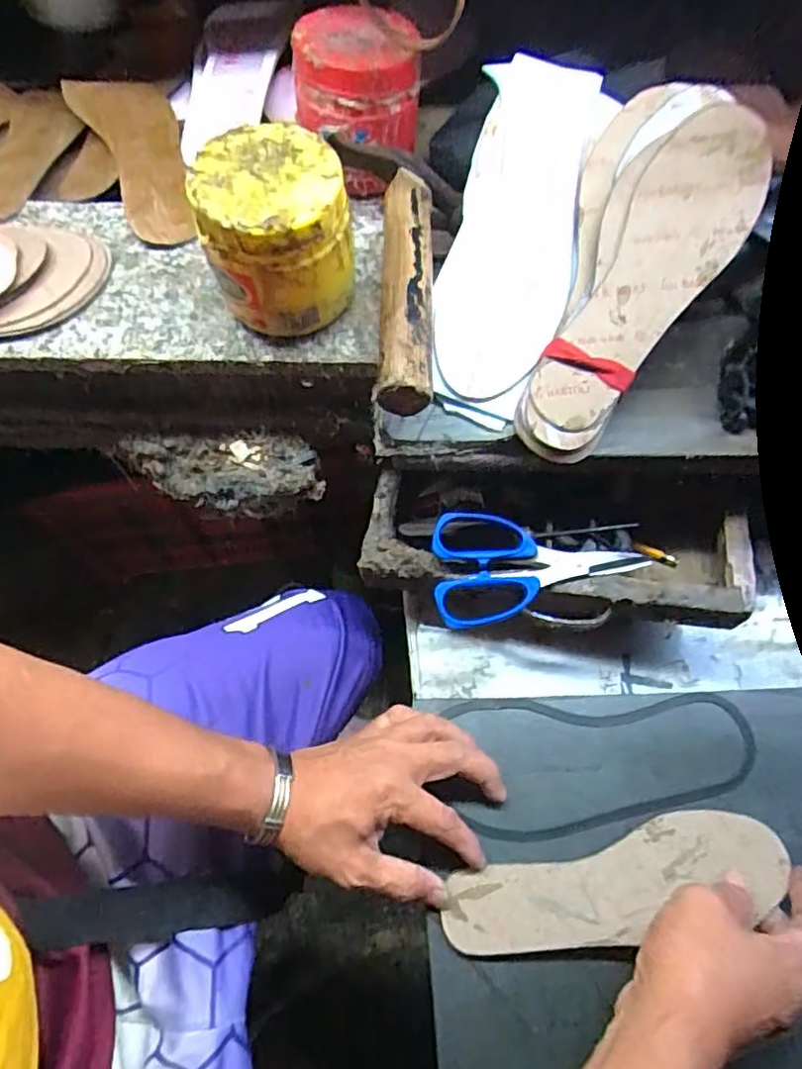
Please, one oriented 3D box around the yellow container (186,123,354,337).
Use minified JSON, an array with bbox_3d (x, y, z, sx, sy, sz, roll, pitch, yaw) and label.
[{"bbox_3d":[-0.081,-0.191,0.410,0.096,0.101,0.089,-18,68,-8],"label":"yellow container"}]

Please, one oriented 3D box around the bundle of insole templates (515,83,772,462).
[{"bbox_3d":[0.153,-0.175,0.409,0.108,0.021,0.264,25,87,10],"label":"bundle of insole templates"}]

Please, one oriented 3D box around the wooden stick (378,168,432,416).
[{"bbox_3d":[0.004,-0.171,0.429,0.033,0.042,0.196,1,66,0],"label":"wooden stick"}]

